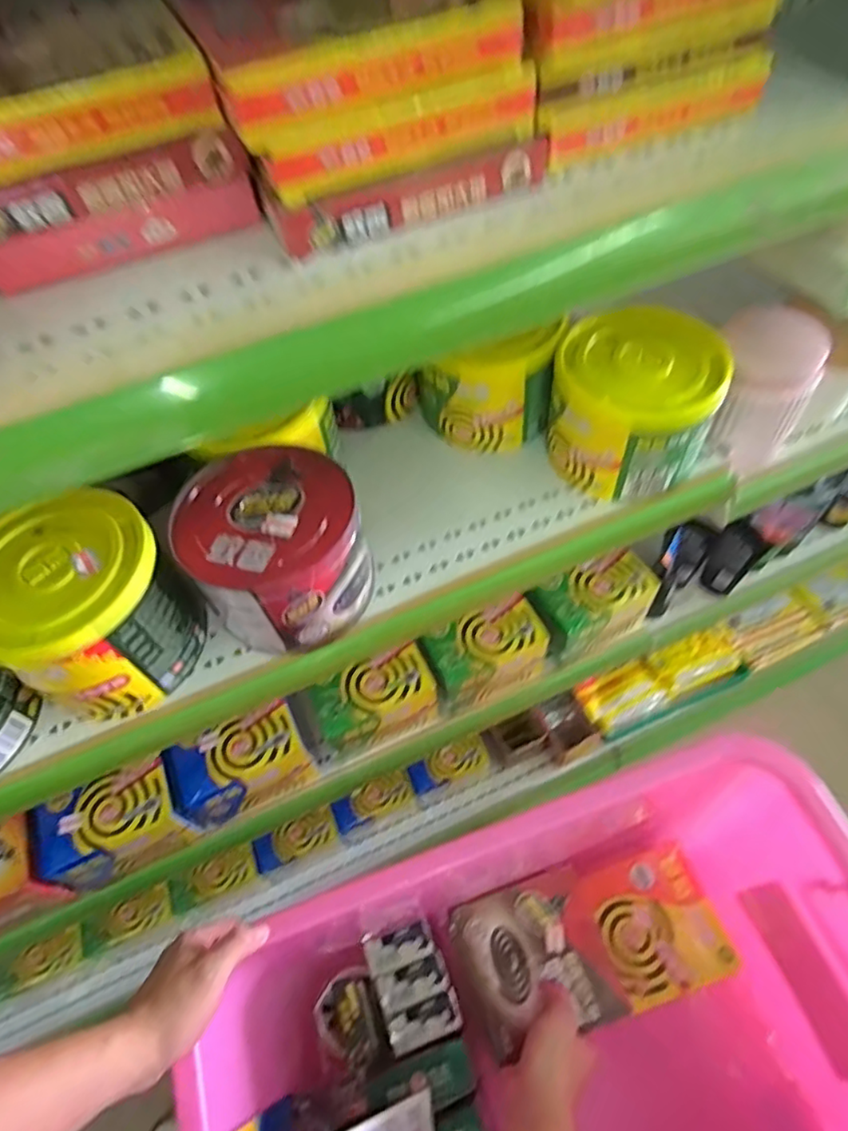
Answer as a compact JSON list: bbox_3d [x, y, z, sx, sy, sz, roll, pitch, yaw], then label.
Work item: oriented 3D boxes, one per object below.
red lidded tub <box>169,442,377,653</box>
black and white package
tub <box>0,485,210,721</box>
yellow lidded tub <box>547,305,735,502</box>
[{"bbox_3d":[-0.114,-0.012,0.488,0.126,0.096,0.134,-2,57,3],"label":"red lidded tub"},{"bbox_3d":[-0.011,0.403,0.599,0.069,0.017,0.096,-19,58,-7],"label":"black and white package"},{"bbox_3d":[-0.248,0.031,0.461,0.126,0.114,0.128,-2,57,3],"label":"tub"},{"bbox_3d":[0.181,-0.139,0.540,0.129,0.100,0.129,-2,57,3],"label":"yellow lidded tub"}]

